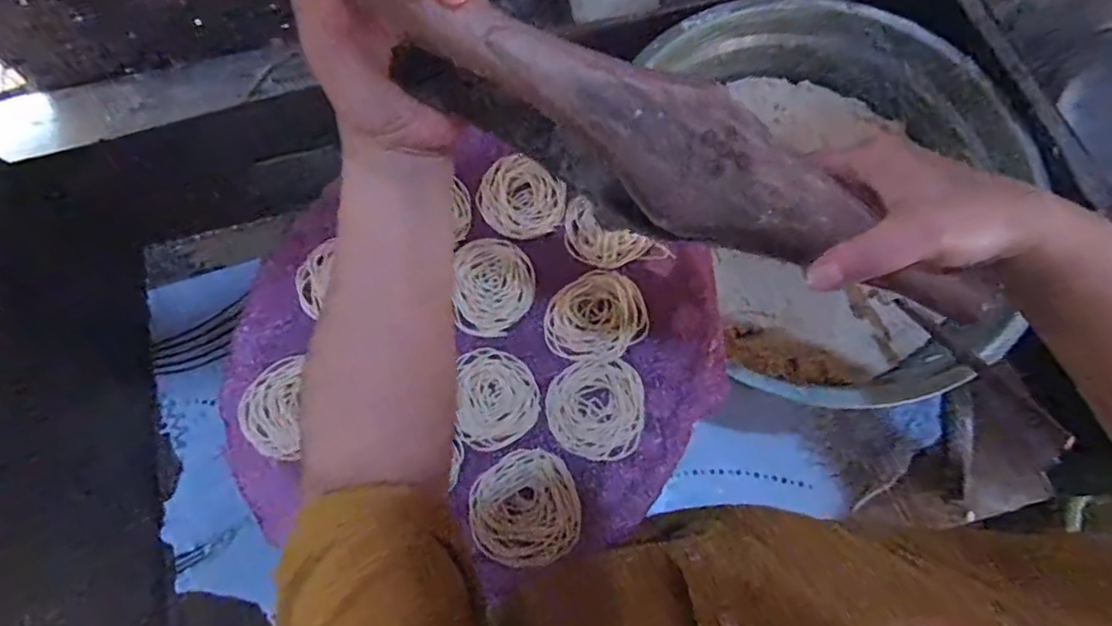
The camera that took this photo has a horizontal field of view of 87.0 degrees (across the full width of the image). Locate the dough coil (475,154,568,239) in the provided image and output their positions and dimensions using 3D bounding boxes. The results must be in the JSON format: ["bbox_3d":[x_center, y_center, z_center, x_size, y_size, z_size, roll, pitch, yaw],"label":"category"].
[{"bbox_3d":[-0.028,-0.094,0.482,0.074,0.008,0.063,41,77,13],"label":"dough coil"}]

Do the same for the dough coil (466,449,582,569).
[{"bbox_3d":[-0.022,0.135,0.405,0.074,0.008,0.074,0,72,0],"label":"dough coil"}]

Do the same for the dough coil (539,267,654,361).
[{"bbox_3d":[0.030,0.003,0.448,0.077,0.009,0.065,-24,73,-7],"label":"dough coil"}]

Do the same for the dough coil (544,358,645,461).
[{"bbox_3d":[0.028,0.069,0.430,0.070,0.005,0.071,0,72,0],"label":"dough coil"}]

